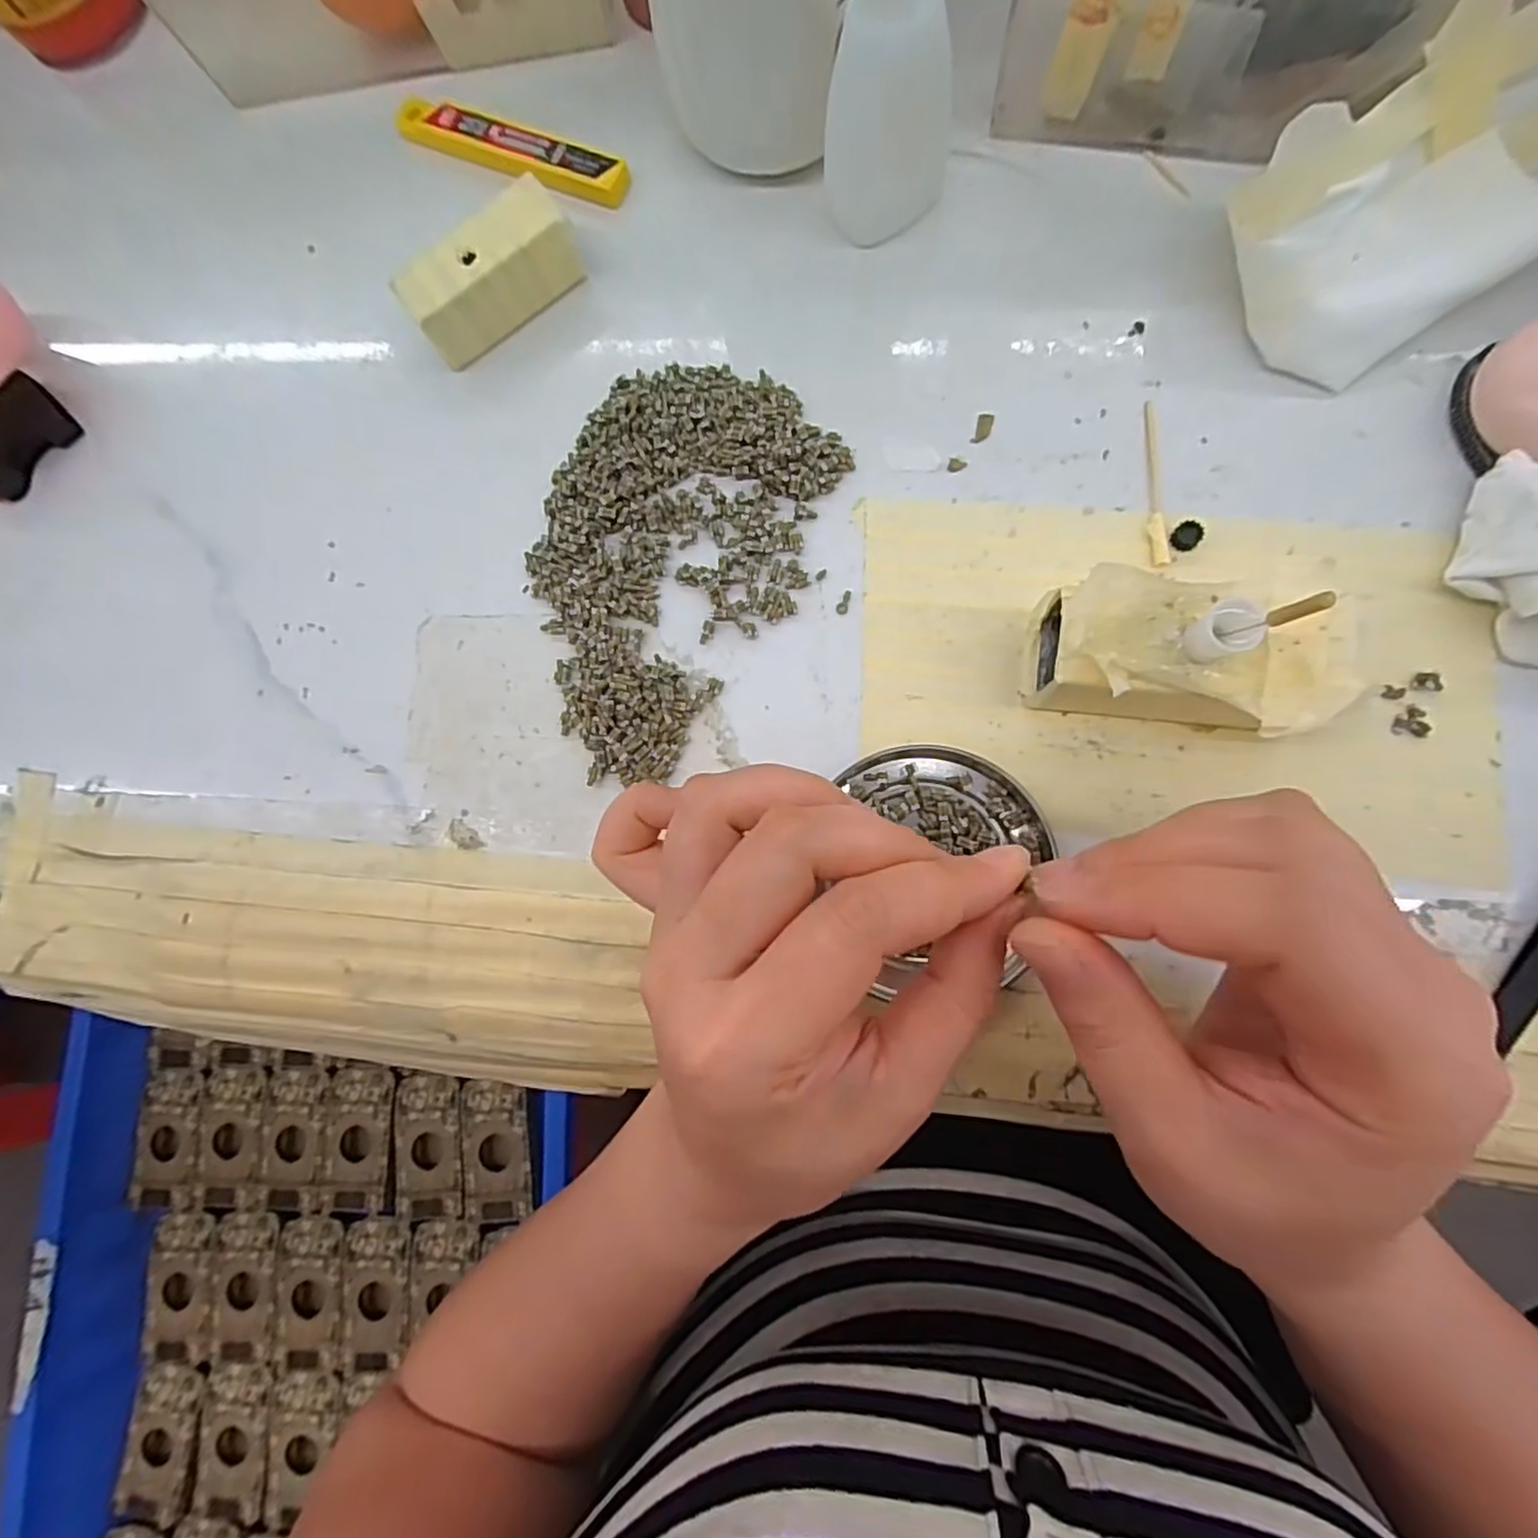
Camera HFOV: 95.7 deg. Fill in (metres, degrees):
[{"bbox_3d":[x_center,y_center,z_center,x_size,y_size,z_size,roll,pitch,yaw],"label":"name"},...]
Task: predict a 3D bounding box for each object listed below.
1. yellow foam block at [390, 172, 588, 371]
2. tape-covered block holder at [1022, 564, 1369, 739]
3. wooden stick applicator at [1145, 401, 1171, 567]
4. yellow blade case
[{"bbox_3d":[-0.102,-0.183,0.260,0.064,0.027,0.025,-36,80,1],"label":"yellow foam block"},{"bbox_3d":[0.120,-0.032,0.204,0.082,0.048,0.042,9,84,8],"label":"tape-covered block holder"},{"bbox_3d":[0.129,-0.097,0.234,0.006,0.004,0.059,-1,82,6],"label":"wooden stick applicator"},{"bbox_3d":[-0.103,-0.245,0.277,0.100,0.009,0.020,23,86,9],"label":"yellow blade case"}]

